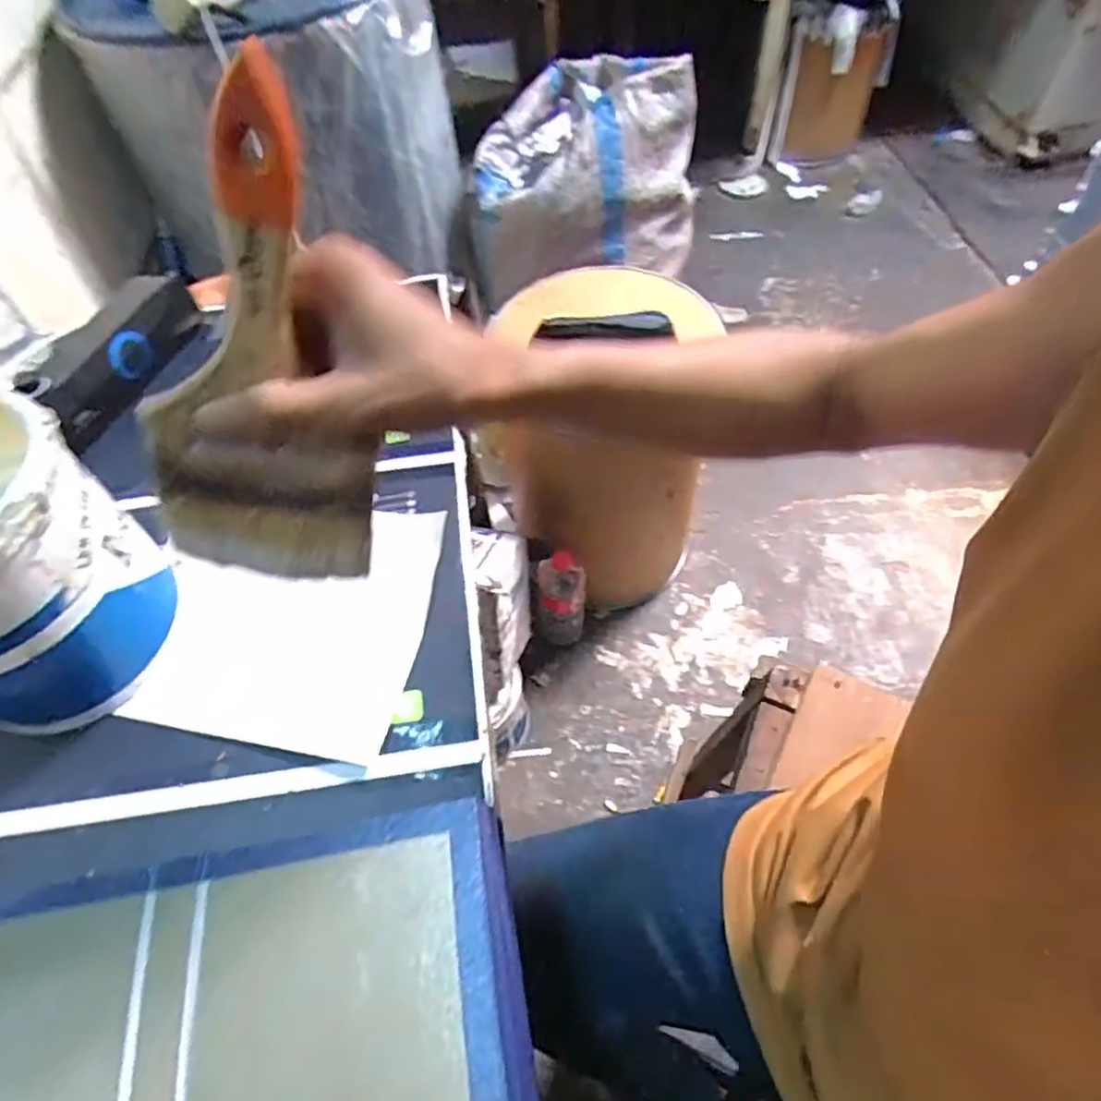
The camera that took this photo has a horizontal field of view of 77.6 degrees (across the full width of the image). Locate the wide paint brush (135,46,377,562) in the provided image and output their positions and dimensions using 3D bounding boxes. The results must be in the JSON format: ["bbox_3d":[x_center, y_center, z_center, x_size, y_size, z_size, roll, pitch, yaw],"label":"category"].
[{"bbox_3d":[-0.119,-0.073,0.283,0.093,0.213,0.010,8,36,-10],"label":"wide paint brush"}]

